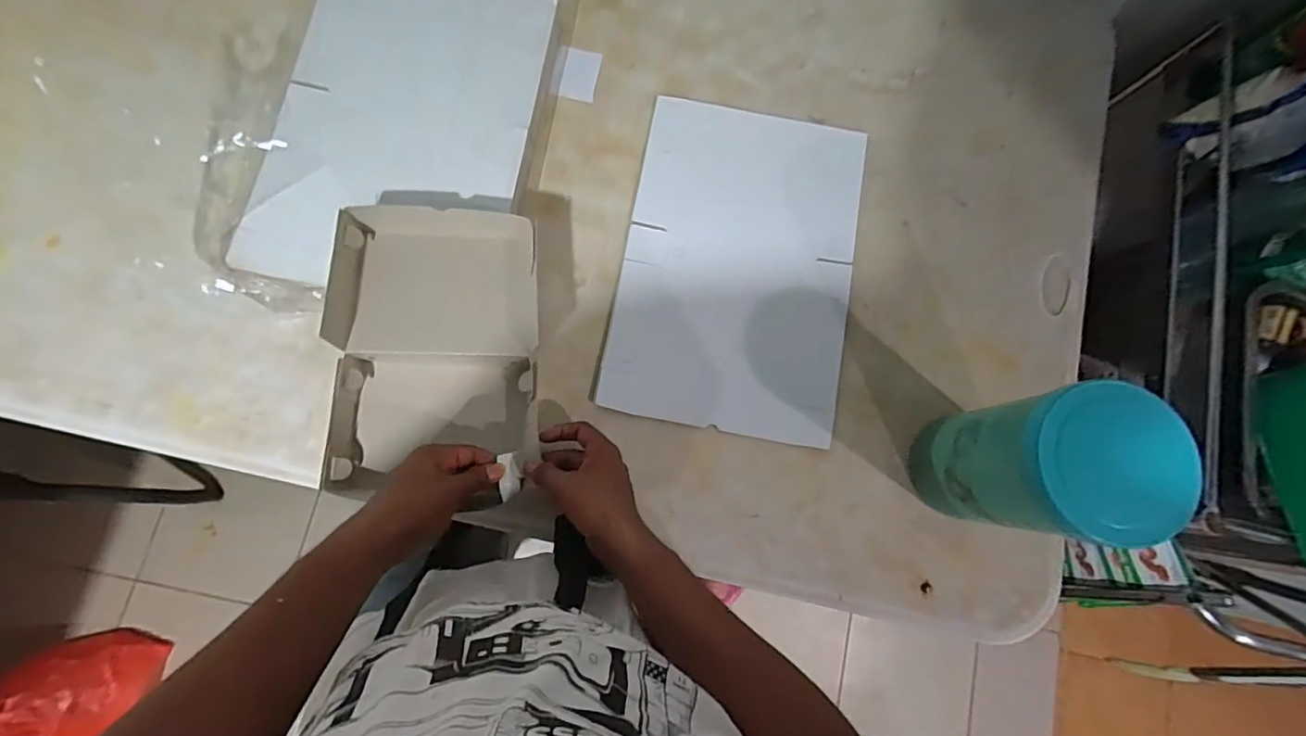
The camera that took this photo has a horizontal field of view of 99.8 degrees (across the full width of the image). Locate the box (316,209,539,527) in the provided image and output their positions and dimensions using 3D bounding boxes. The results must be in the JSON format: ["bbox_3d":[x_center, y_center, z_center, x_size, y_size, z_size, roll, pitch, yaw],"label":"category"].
[{"bbox_3d":[-0.200,-0.016,0.512,0.182,0.066,0.246,-2,81,-3],"label":"box"}]

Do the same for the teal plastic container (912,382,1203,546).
[{"bbox_3d":[0.305,0.078,0.462,0.092,0.205,0.109,4,80,-4],"label":"teal plastic container"}]

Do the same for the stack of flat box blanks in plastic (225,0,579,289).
[{"bbox_3d":[-0.246,-0.256,0.562,0.251,0.055,0.385,13,80,-1],"label":"stack of flat box blanks in plastic"}]

